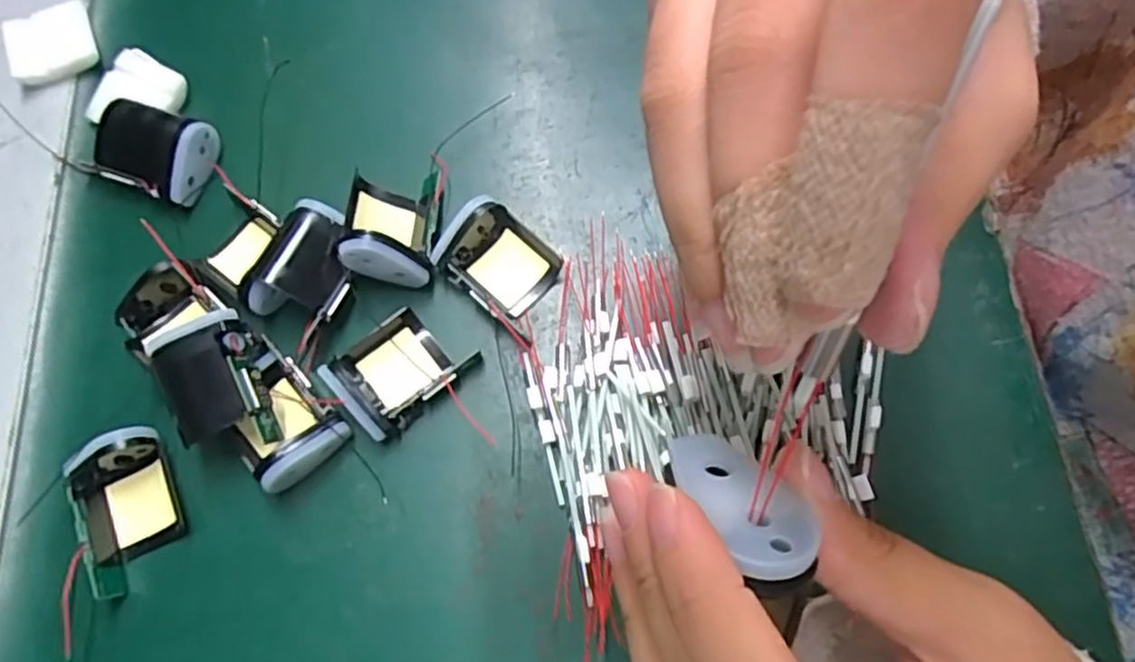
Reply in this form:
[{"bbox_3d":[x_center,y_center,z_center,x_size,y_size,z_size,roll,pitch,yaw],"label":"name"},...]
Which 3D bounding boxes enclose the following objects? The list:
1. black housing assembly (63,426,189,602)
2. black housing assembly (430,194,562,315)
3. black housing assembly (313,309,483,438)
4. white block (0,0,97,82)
[{"bbox_3d":[-0.162,0.066,0.259,0.033,0.020,0.052,-20,72,-5],"label":"black housing assembly"},{"bbox_3d":[-0.027,-0.030,0.287,0.042,0.021,0.039,42,77,14],"label":"black housing assembly"},{"bbox_3d":[-0.066,0.014,0.277,0.047,0.014,0.038,-42,75,-12],"label":"black housing assembly"},{"bbox_3d":[-0.235,-0.132,0.326,0.038,0.009,0.031,-20,72,-5],"label":"white block"}]

